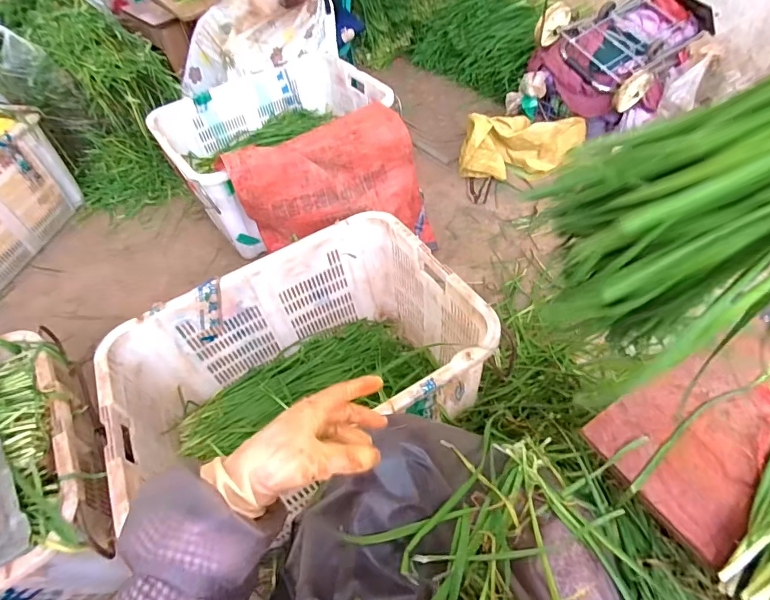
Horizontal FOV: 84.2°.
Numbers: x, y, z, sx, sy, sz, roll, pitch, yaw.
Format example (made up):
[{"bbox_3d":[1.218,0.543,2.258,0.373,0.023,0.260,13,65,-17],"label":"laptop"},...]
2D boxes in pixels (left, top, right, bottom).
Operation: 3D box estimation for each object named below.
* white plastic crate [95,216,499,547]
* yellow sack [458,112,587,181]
[{"bbox_3d":[-0.166,0.161,0.925,0.674,0.352,0.465,-25,55,-14],"label":"white plastic crate"},{"bbox_3d":[0.514,-0.590,1.595,0.501,0.210,0.147,-11,52,-4],"label":"yellow sack"}]

